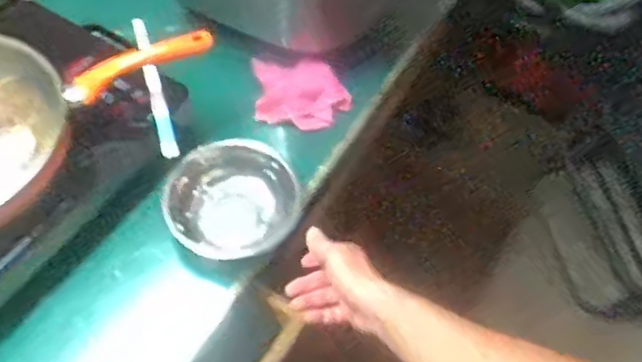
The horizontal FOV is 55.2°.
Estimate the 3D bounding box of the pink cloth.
[{"bbox_3d":[-0.027,-0.127,0.871,0.135,0.040,0.127,-9,58,-9],"label":"pink cloth"}]

